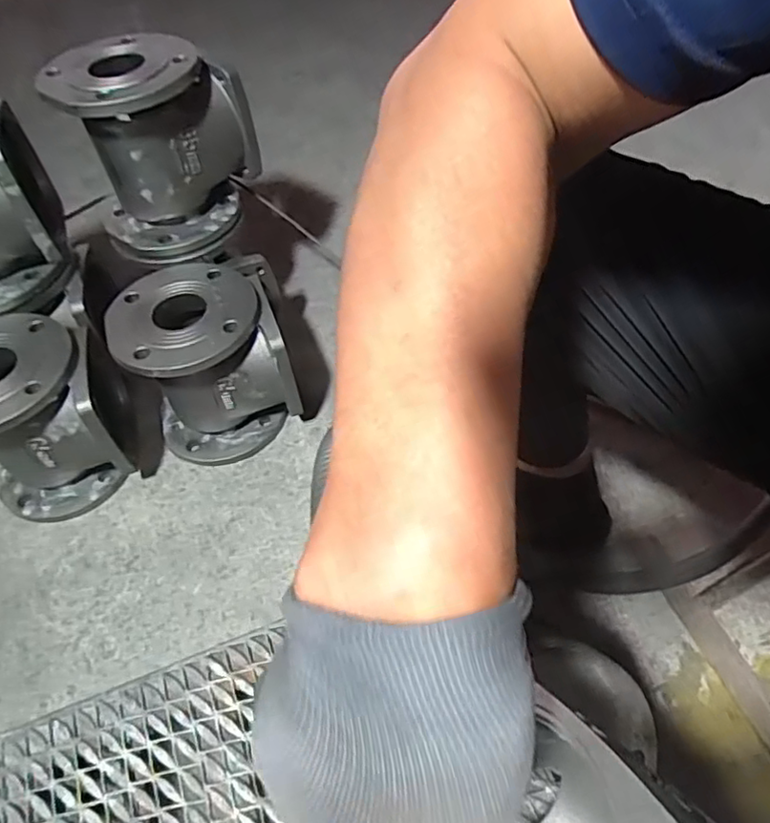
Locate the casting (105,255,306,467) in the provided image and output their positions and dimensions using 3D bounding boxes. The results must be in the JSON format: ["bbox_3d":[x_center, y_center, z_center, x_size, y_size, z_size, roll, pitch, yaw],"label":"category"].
[{"bbox_3d":[-0.222,-0.074,0.806,0.202,0.209,0.193,-18,53,-10],"label":"casting"}]

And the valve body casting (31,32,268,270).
[{"bbox_3d":[-0.268,-0.316,0.737,0.146,0.221,0.179,27,58,23],"label":"valve body casting"}]

